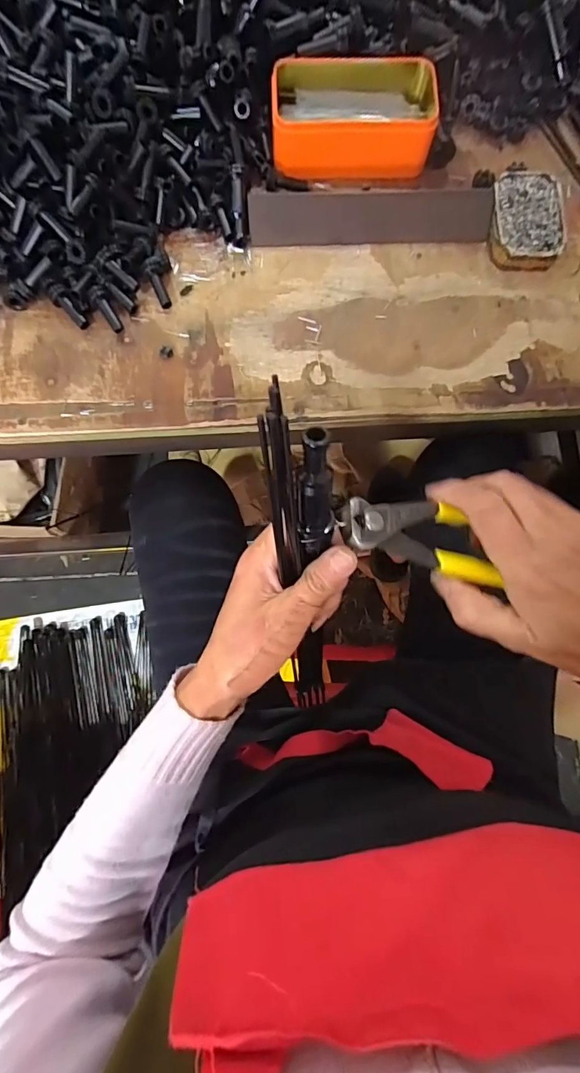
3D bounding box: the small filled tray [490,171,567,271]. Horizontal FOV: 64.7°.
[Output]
[{"bbox_3d":[0.213,-0.285,0.414,0.061,0.019,0.088,0,79,-2],"label":"small filled tray"}]

